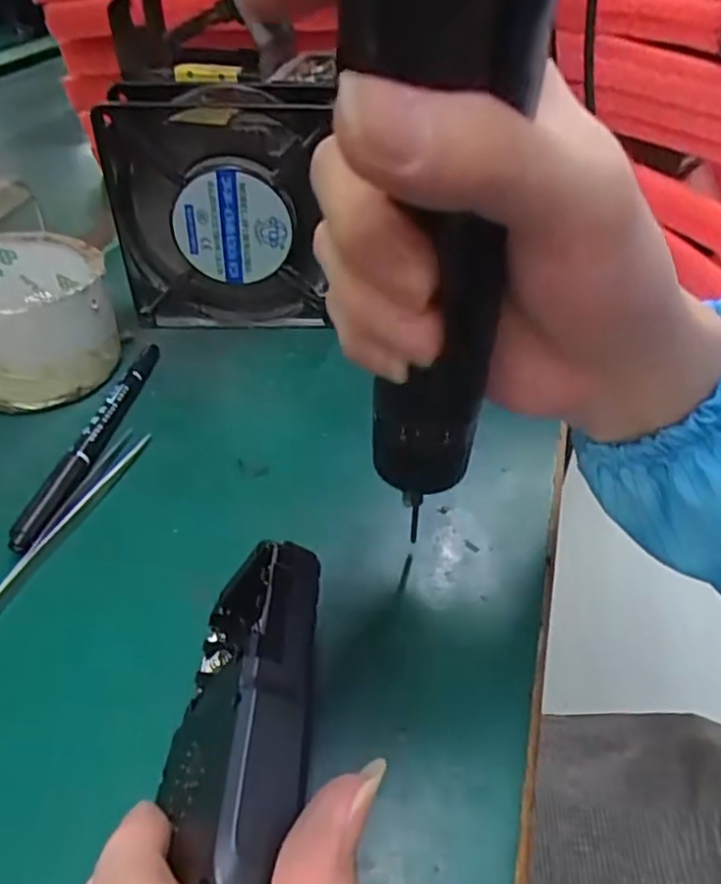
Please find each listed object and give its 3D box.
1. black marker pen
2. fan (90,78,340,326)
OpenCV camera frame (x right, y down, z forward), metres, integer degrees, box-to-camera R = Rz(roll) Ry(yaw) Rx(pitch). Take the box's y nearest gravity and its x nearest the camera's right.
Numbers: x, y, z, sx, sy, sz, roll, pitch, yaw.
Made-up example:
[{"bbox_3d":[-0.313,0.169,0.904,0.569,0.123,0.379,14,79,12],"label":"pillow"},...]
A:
[{"bbox_3d":[-0.122,-0.005,0.302,0.010,0.008,0.138,7,43,5],"label":"black marker pen"},{"bbox_3d":[-0.073,-0.121,0.346,0.108,0.125,0.032,2,43,-1],"label":"fan"}]

